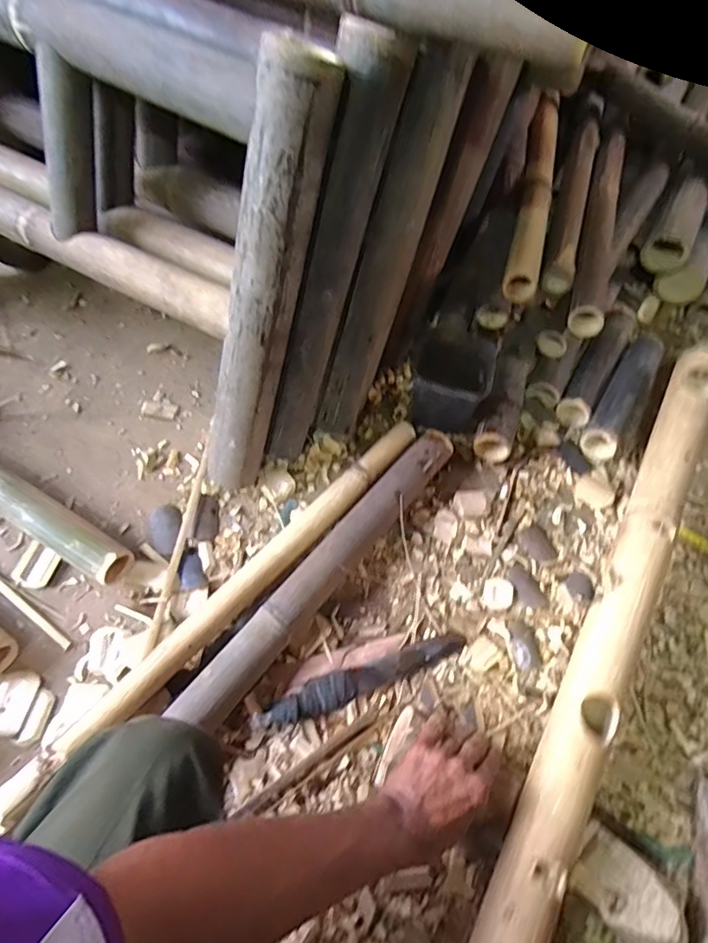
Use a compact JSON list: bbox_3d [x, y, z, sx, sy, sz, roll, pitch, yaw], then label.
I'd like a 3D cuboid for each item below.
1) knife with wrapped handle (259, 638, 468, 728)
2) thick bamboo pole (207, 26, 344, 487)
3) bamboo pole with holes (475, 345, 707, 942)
[{"bbox_3d":[0.016,0.255,0.621,0.274,0.029,0.040,-17,65,-13],"label":"knife with wrapped handle"},{"bbox_3d":[-0.111,-0.177,0.583,0.071,0.502,0.064,27,36,10],"label":"thick bamboo pole"},{"bbox_3d":[0.322,0.153,0.598,0.059,0.046,0.818,28,67,11],"label":"bamboo pole with holes"}]

